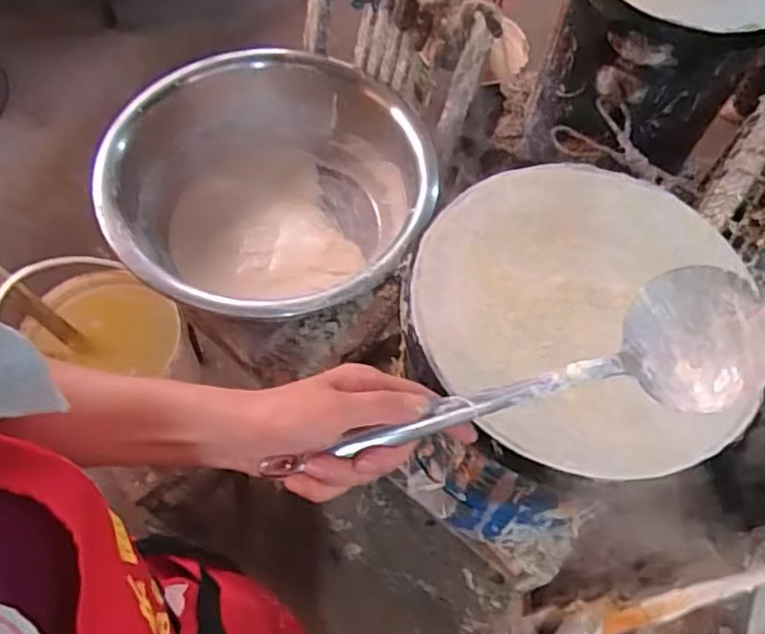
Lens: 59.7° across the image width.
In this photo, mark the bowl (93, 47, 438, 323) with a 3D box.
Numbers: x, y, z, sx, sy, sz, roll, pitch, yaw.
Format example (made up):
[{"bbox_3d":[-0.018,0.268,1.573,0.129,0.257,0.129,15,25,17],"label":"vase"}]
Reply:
[{"bbox_3d":[-0.166,-0.193,1.067,0.436,0.225,0.503,24,63,10],"label":"bowl"}]

